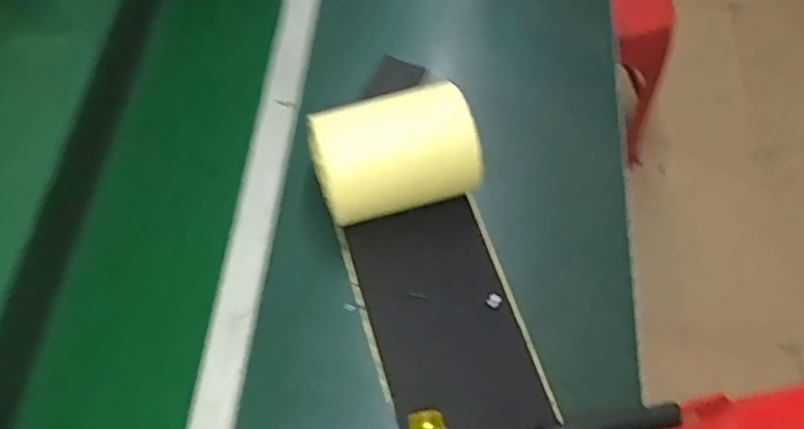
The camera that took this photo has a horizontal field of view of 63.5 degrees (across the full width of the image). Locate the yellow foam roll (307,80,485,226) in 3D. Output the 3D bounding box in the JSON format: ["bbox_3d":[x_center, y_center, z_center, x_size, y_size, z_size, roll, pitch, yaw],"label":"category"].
[{"bbox_3d":[-0.008,-0.059,0.692,0.167,0.105,0.096,-12,63,-6],"label":"yellow foam roll"}]

